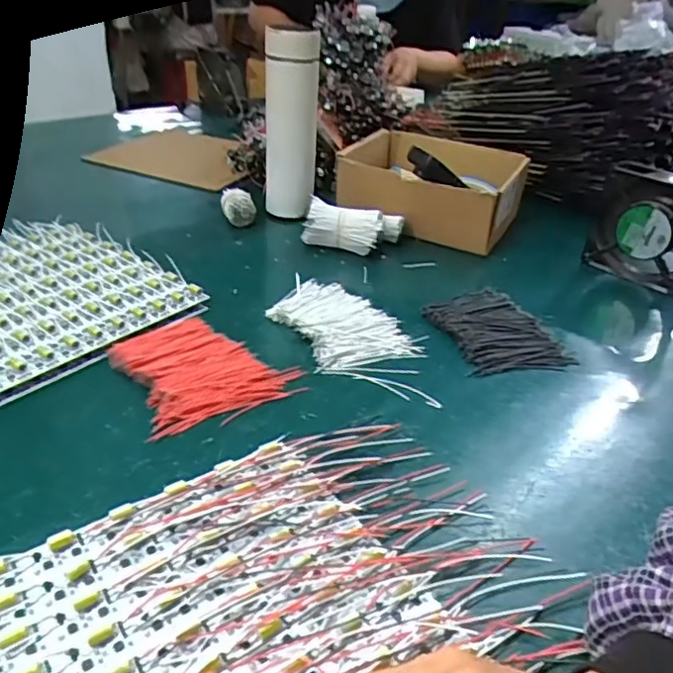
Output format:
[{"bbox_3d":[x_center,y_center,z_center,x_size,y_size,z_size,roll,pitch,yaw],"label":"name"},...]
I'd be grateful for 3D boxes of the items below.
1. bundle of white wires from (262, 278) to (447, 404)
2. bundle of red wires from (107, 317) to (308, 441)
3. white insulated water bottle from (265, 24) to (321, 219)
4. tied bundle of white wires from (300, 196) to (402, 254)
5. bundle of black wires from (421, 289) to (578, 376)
[{"bbox_3d":[0.014,-0.005,0.548,0.100,0.014,0.216,-18,37,-32],"label":"bundle of white wires"},{"bbox_3d":[-0.110,0.022,0.489,0.127,0.014,0.130,-15,36,-28],"label":"bundle of red wires"},{"bbox_3d":[-0.059,-0.277,0.784,0.071,0.231,0.070,1,31,-5],"label":"white insulated water bottle"},{"bbox_3d":[0.020,-0.133,0.712,0.116,0.054,0.058,6,31,4],"label":"tied bundle of white wires"},{"bbox_3d":[0.153,-0.007,0.564,0.101,0.018,0.120,-5,32,-15],"label":"bundle of black wires"}]

